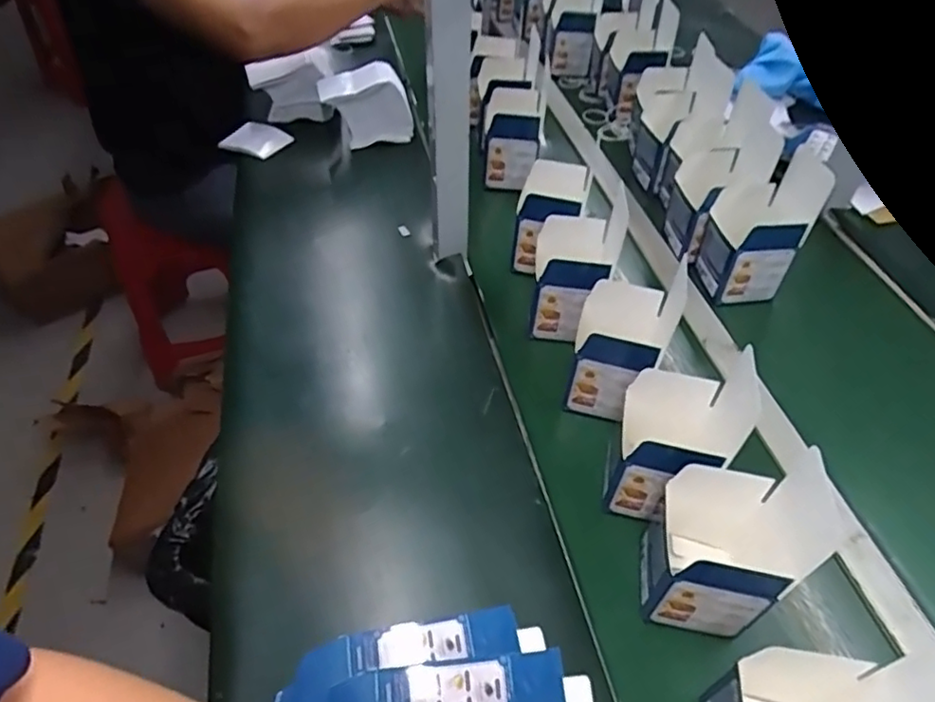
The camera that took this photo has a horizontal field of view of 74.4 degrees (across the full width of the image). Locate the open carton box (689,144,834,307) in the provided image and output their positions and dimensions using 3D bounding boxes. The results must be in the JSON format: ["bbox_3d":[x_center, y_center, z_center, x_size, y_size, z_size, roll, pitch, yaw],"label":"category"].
[{"bbox_3d":[0.351,-0.147,0.755,0.098,0.170,0.092,0,37,-4],"label":"open carton box"}]

